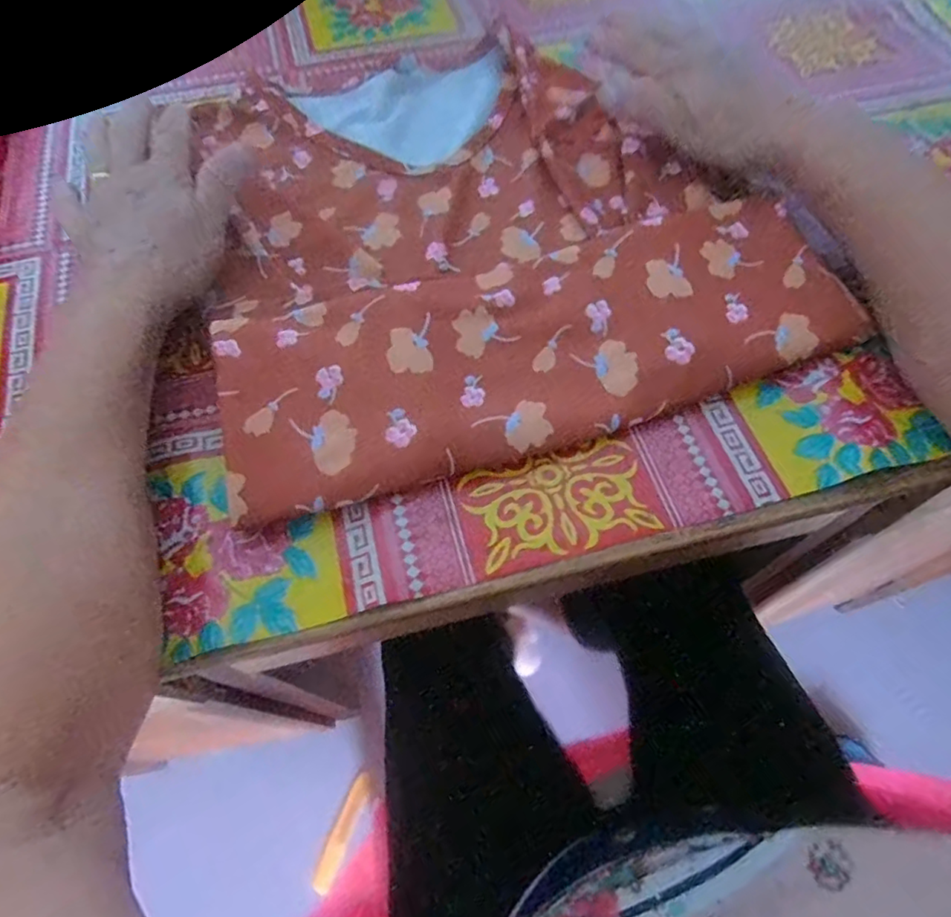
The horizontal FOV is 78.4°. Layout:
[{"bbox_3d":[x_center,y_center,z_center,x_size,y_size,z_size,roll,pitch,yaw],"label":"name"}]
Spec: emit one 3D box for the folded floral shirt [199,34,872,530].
[{"bbox_3d":[0.001,-0.146,0.346,0.307,0.023,0.314,-16,60,-10],"label":"folded floral shirt"}]

